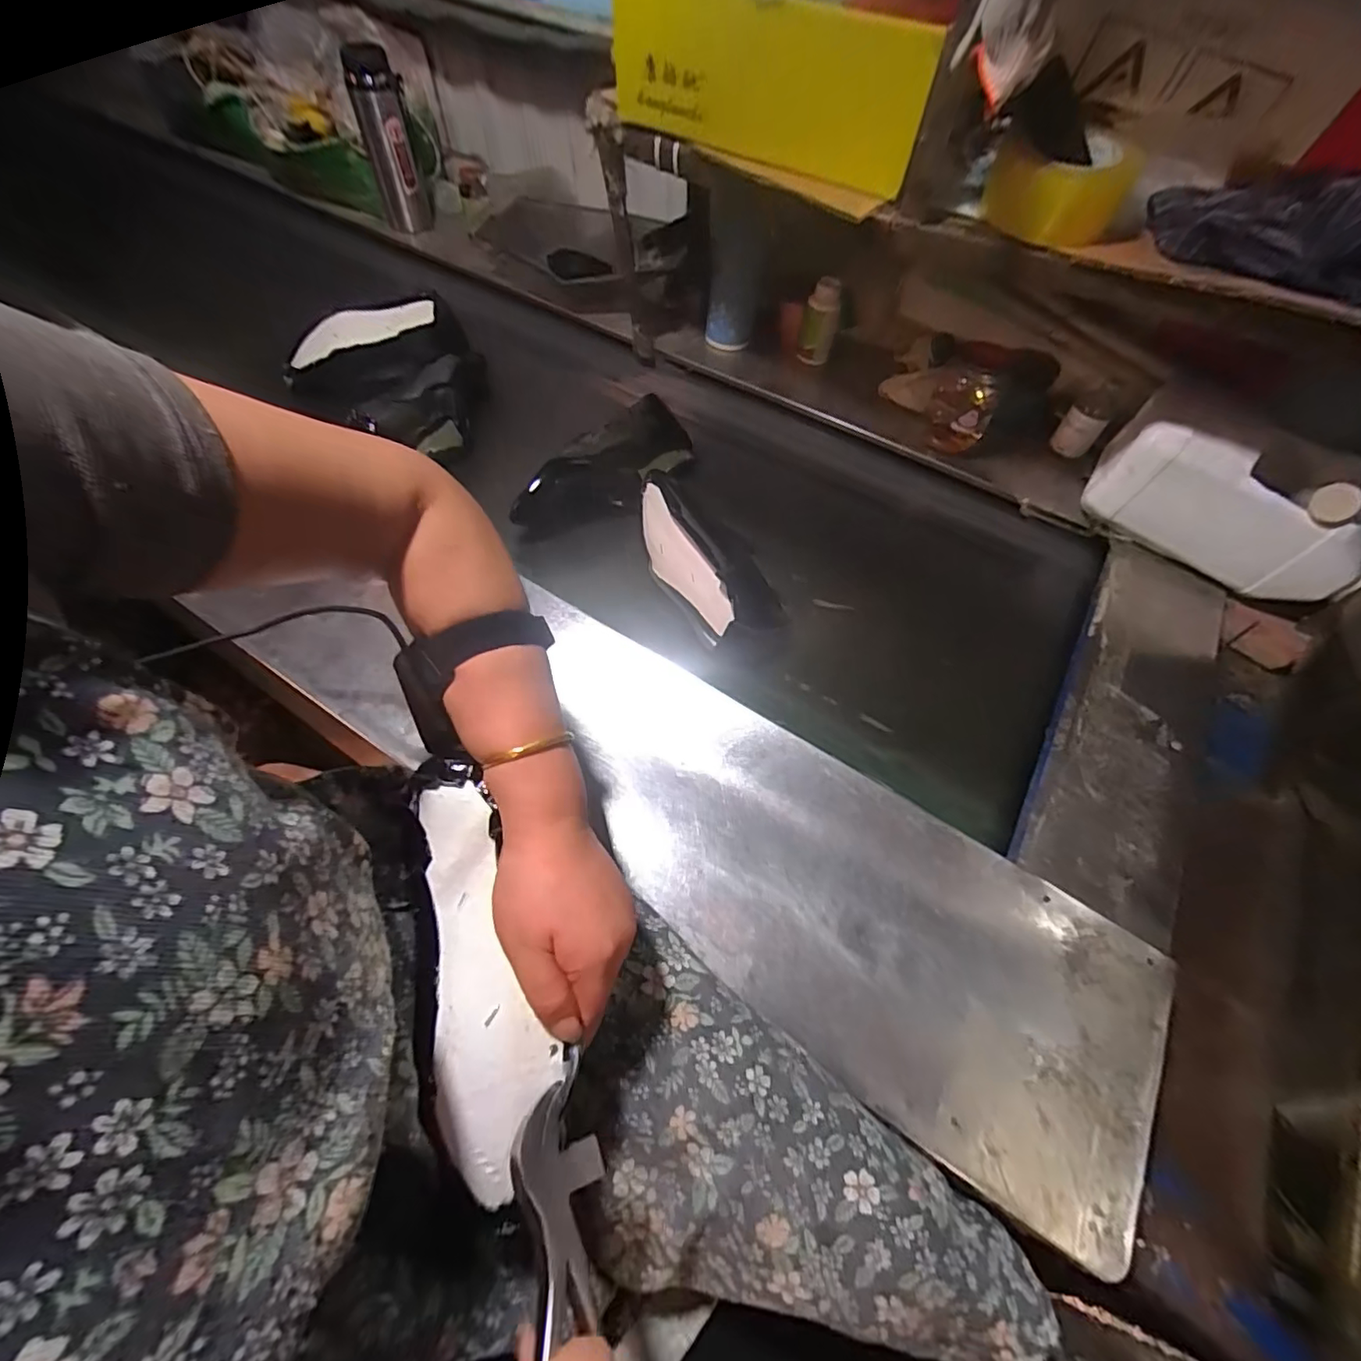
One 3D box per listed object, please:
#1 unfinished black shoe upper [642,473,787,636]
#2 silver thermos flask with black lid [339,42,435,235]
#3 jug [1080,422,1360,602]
[{"bbox_3d":[0.018,-0.144,0.645,0.091,0.086,0.242,-30,65,-17],"label":"unfinished black shoe upper"},{"bbox_3d":[-0.456,-0.839,0.903,0.079,0.204,0.080,-18,62,-11],"label":"silver thermos flask with black lid"},{"bbox_3d":[0.633,-0.197,0.669,0.277,0.151,0.087,31,64,15],"label":"jug"}]

